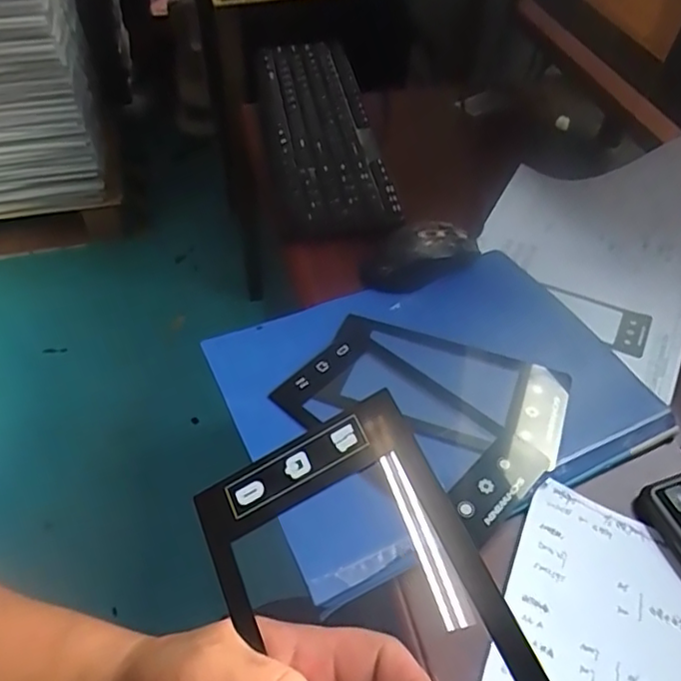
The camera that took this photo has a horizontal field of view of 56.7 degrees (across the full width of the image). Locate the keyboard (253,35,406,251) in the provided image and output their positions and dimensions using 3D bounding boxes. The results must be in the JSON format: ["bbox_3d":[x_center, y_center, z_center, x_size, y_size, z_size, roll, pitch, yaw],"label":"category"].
[{"bbox_3d":[-0.026,-0.254,0.742,0.123,0.026,0.385,-7,51,-7],"label":"keyboard"}]

